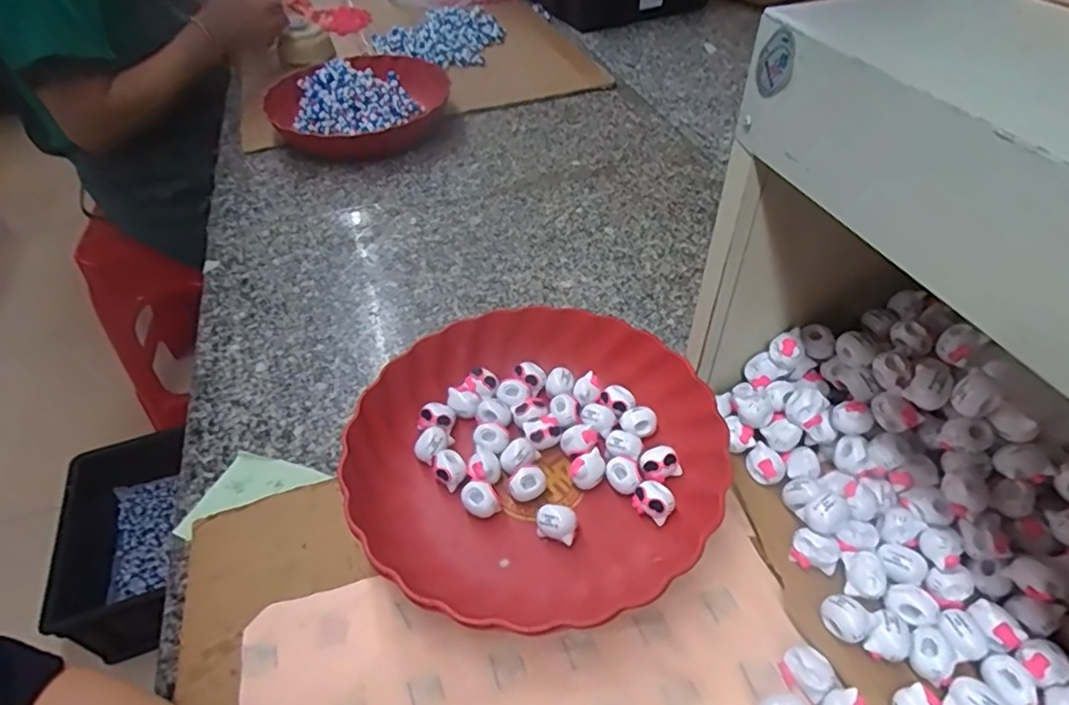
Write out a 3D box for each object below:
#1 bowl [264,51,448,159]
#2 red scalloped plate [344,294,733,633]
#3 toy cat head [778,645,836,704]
[{"bbox_3d":[-0.236,-0.345,0.837,0.231,0.068,0.224,-2,45,2],"label":"bowl"},{"bbox_3d":[0.001,0.065,0.418,0.234,0.054,0.226,-2,42,2],"label":"red scalloped plate"},{"bbox_3d":[0.145,0.171,0.322,0.020,0.019,0.025,-24,46,-21],"label":"toy cat head"}]

